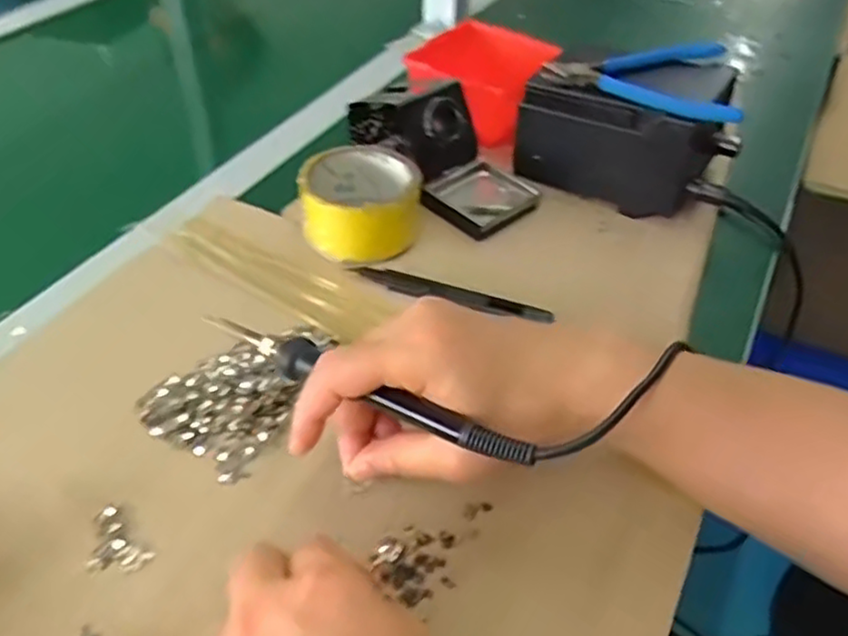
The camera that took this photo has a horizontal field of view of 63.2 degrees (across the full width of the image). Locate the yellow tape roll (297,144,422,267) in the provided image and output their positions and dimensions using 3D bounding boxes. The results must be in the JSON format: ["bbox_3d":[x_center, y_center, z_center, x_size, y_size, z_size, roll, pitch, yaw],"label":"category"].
[{"bbox_3d":[-0.047,-0.084,0.513,0.084,0.048,0.091,1,44,-1],"label":"yellow tape roll"}]

